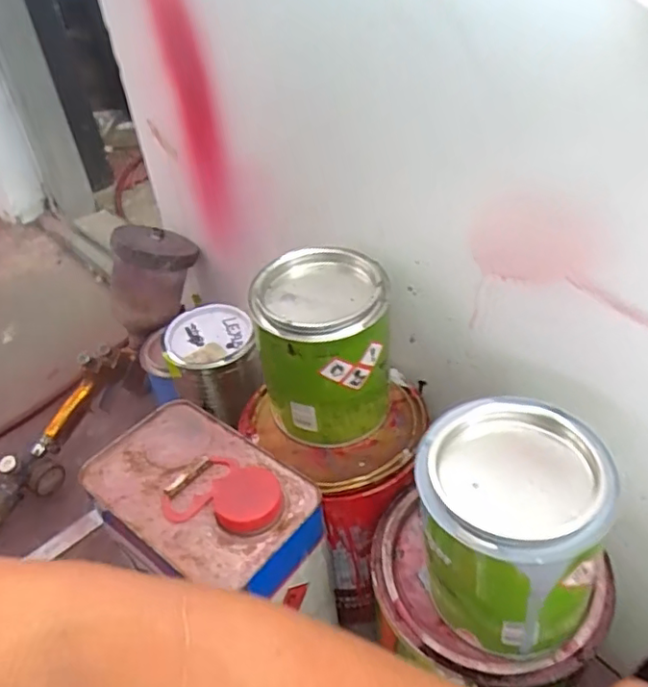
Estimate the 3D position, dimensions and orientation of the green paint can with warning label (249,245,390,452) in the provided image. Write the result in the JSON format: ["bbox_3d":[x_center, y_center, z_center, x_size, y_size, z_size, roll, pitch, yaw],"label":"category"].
[{"bbox_3d":[0.001,0.008,0.500,0.100,0.144,0.104,-4,39,3],"label":"green paint can with warning label"}]

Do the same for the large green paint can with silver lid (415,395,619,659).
[{"bbox_3d":[0.111,0.117,0.379,0.106,0.139,0.104,-2,39,6],"label":"large green paint can with silver lid"}]

